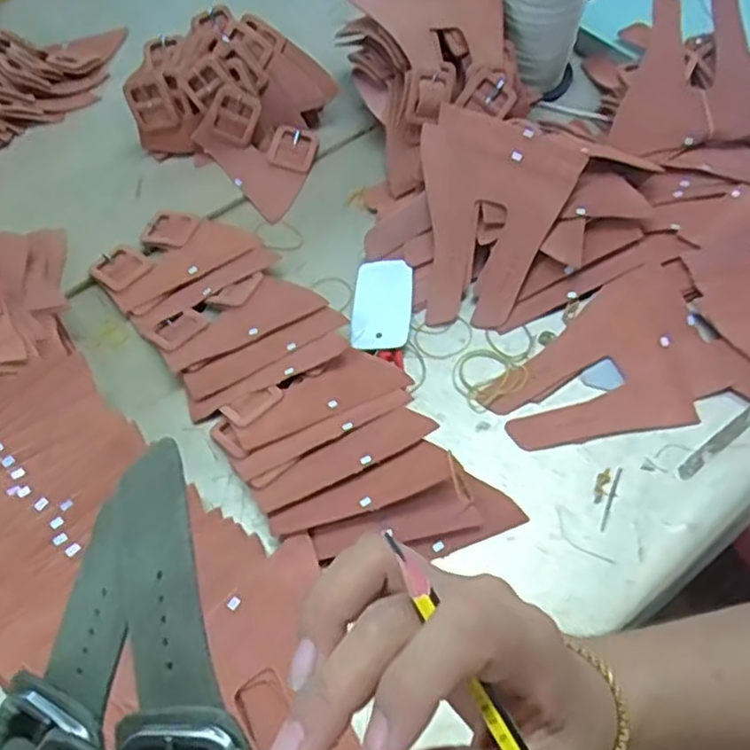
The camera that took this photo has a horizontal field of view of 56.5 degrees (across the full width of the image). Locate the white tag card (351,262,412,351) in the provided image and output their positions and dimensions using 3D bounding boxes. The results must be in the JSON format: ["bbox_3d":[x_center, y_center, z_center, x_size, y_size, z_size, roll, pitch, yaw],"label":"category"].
[{"bbox_3d":[0.008,-0.065,0.633,0.051,0.006,0.095,2,57,4],"label":"white tag card"}]

